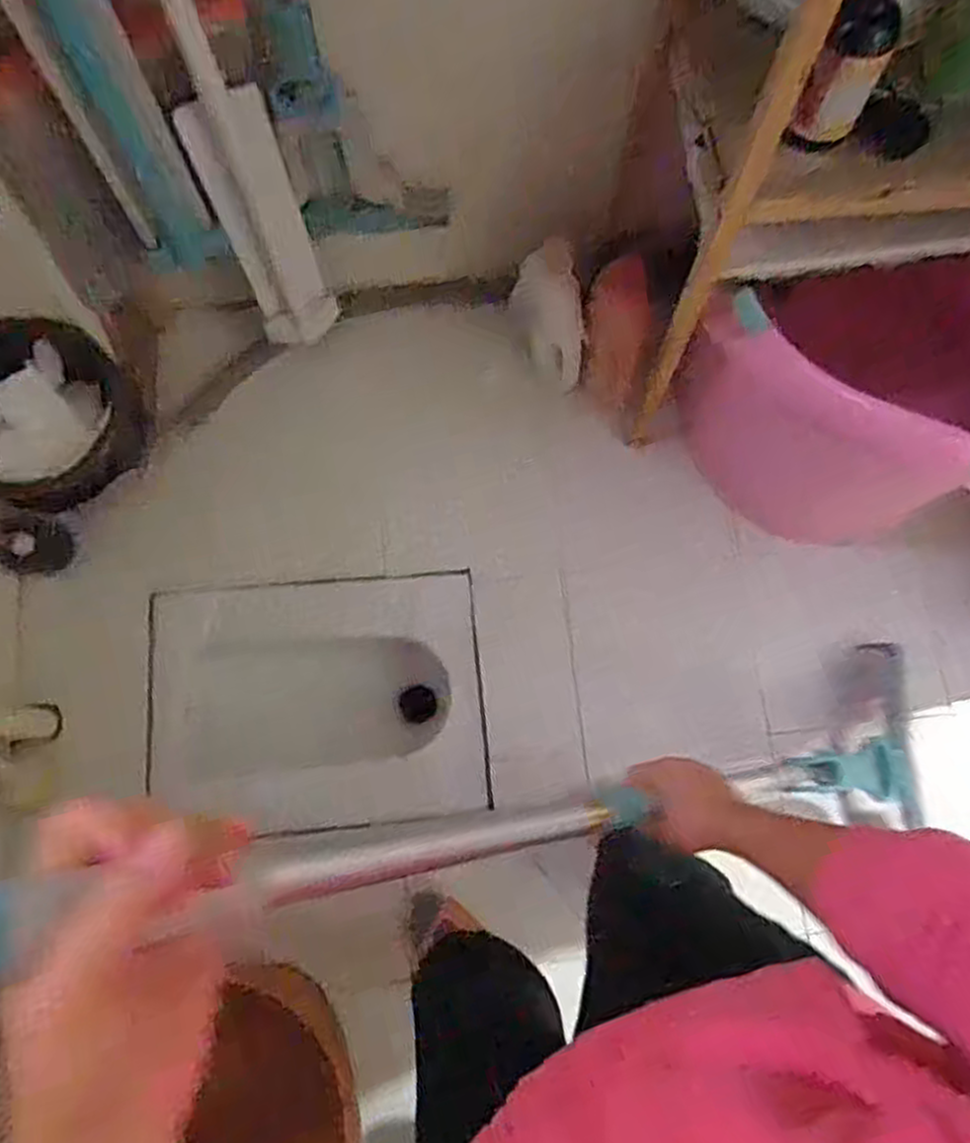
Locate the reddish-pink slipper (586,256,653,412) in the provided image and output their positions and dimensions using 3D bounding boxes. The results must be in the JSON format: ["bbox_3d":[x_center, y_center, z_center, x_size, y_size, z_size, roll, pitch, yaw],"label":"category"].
[{"bbox_3d":[0.235,-0.407,1.283,0.102,0.258,0.075,18,46,24],"label":"reddish-pink slipper"}]

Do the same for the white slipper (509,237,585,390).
[{"bbox_3d":[0.108,-0.423,1.281,0.100,0.249,0.059,-15,38,-4],"label":"white slipper"}]

